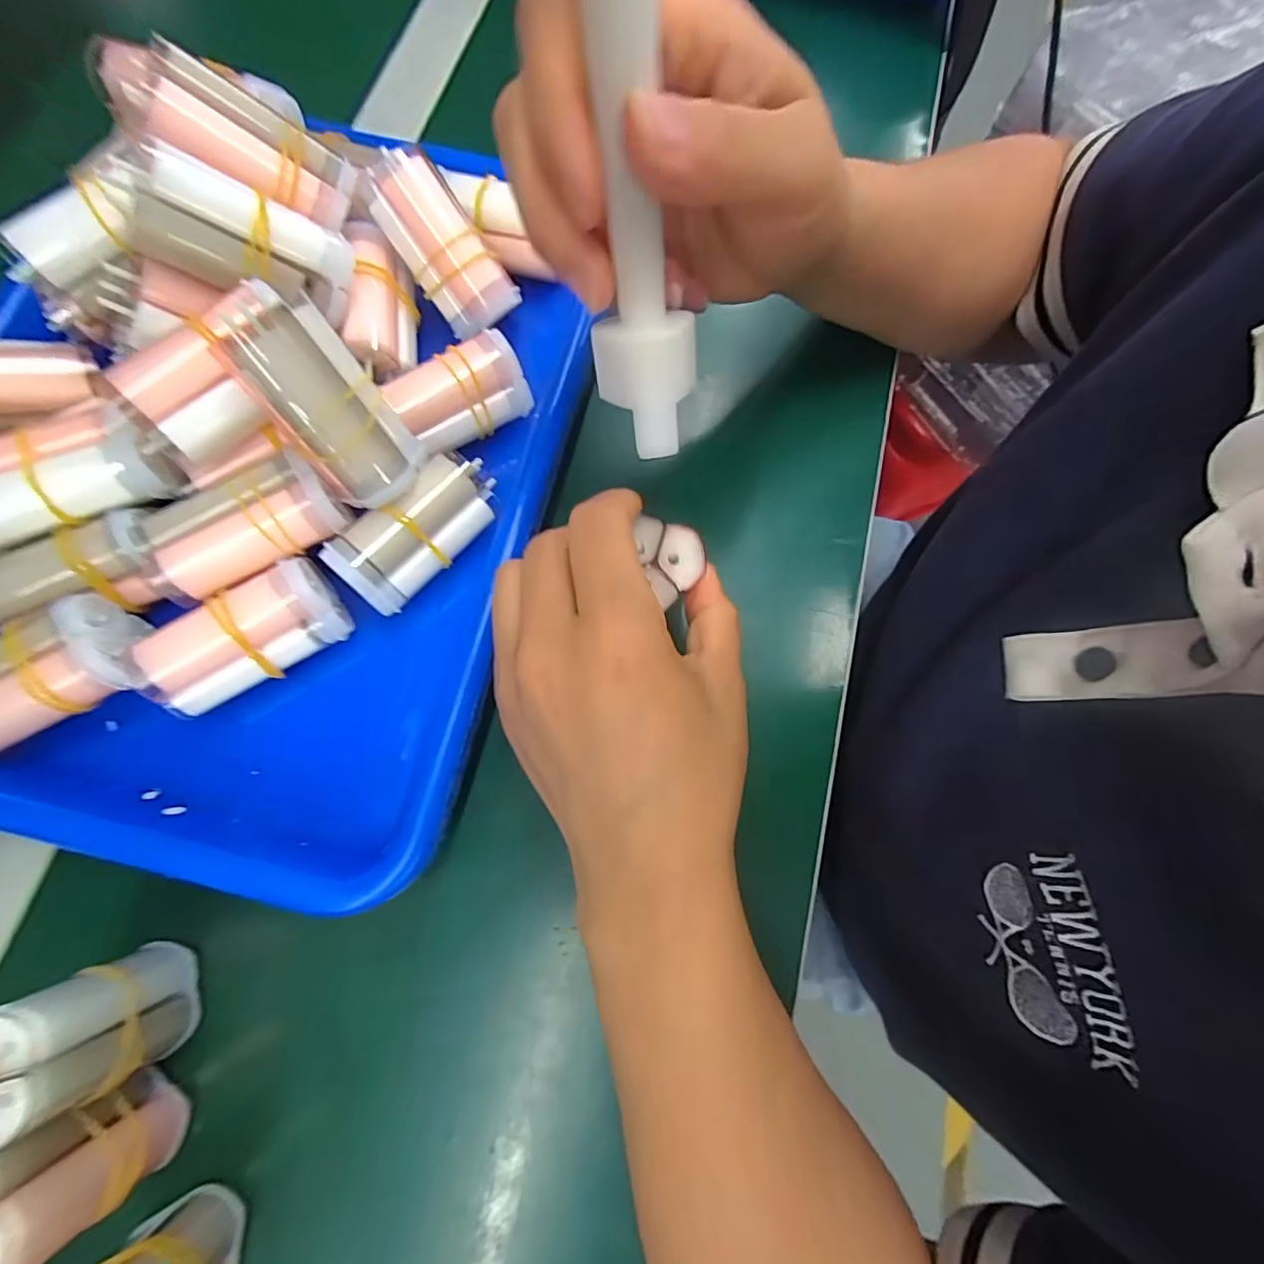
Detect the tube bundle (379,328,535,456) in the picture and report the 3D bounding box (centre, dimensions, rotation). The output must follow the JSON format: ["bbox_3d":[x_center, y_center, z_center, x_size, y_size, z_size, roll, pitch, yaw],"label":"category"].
[{"bbox_3d":[-0.072,-0.100,0.235,0.053,0.024,0.029,-30,78,-9],"label":"tube bundle"}]

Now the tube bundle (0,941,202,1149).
[{"bbox_3d":[-0.172,0.125,0.173,0.027,0.064,0.034,-13,76,-5],"label":"tube bundle"}]

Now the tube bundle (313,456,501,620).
[{"bbox_3d":[-0.083,-0.041,0.217,0.027,0.022,0.067,41,78,9],"label":"tube bundle"}]

